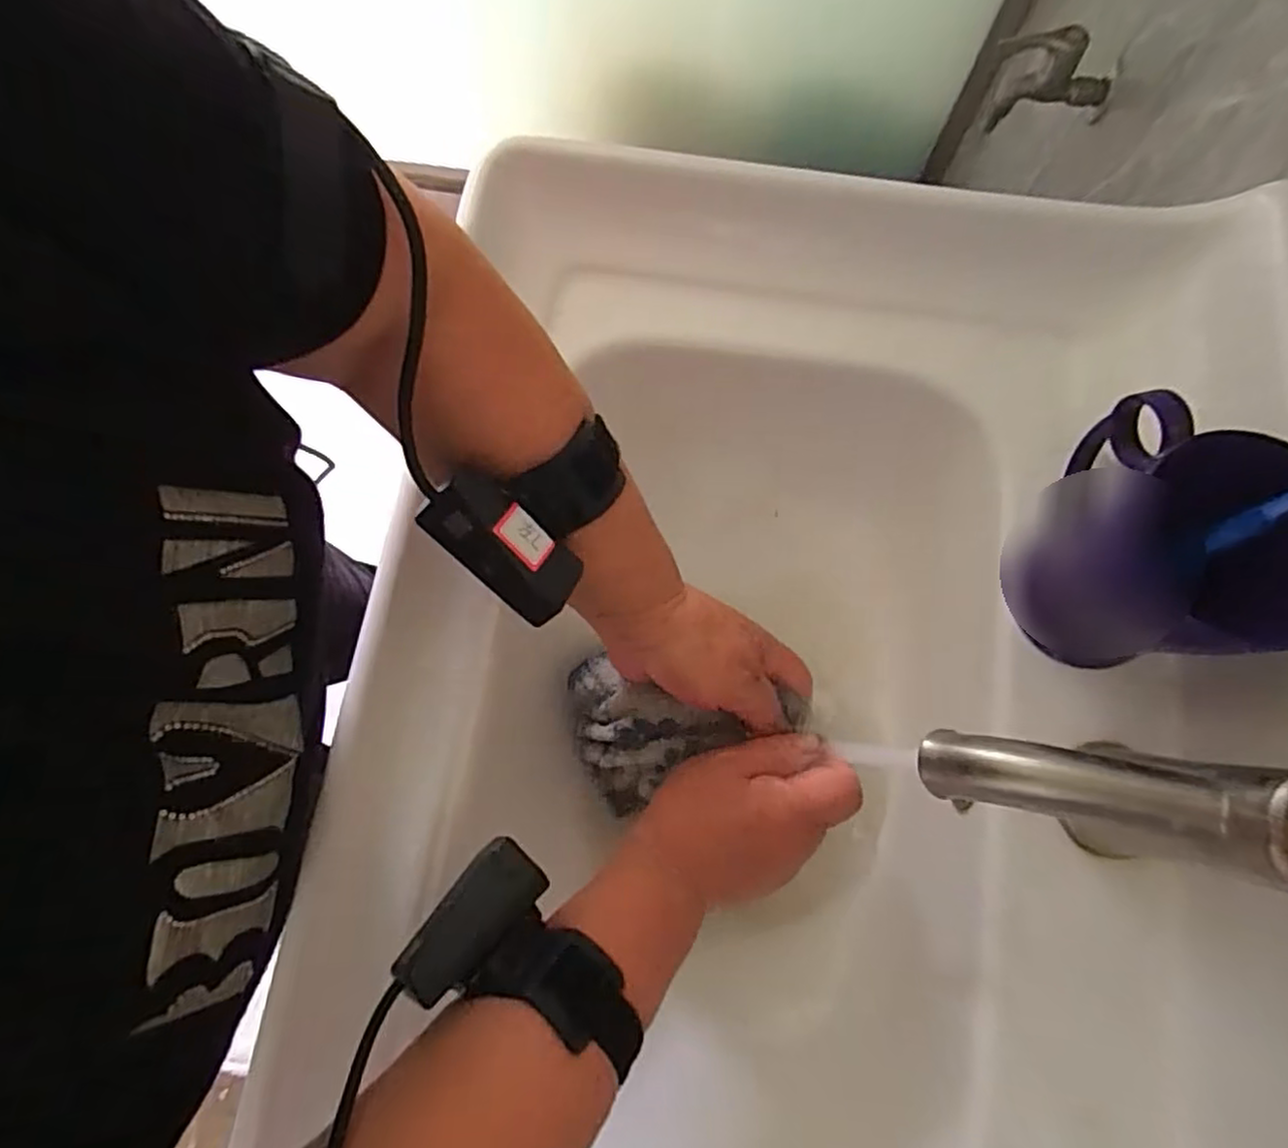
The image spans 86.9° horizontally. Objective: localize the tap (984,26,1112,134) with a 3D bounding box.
[{"bbox_3d":[0.379,-0.461,0.634,0.102,0.093,0.044,39,81,8],"label":"tap"}]

